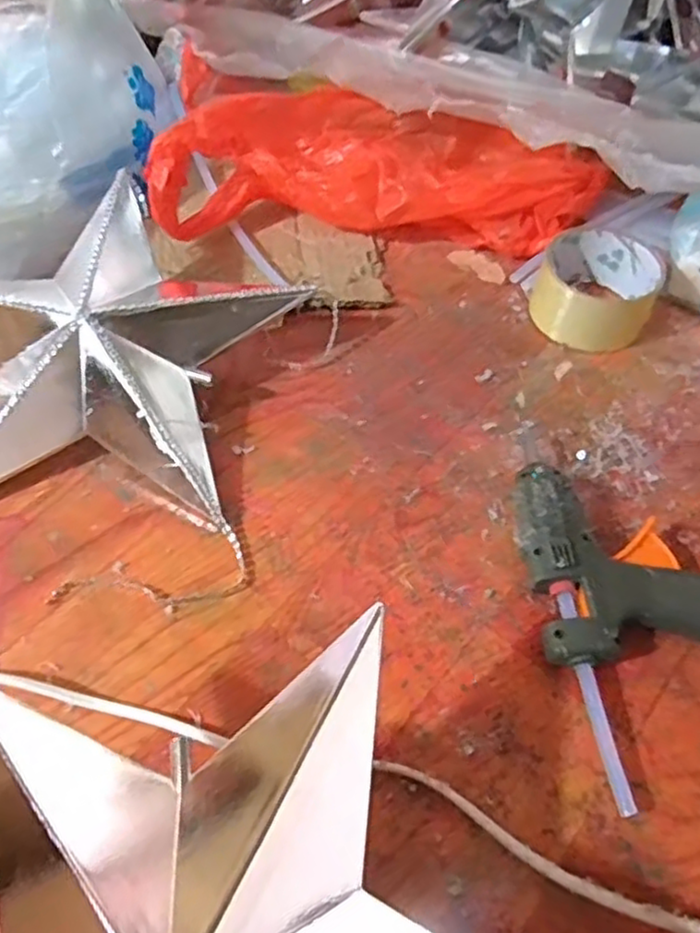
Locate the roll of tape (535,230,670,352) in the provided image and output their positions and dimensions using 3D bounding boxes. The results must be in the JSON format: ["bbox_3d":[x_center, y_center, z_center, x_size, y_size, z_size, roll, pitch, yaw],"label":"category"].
[{"bbox_3d":[0.170,-0.123,0.468,0.078,0.040,0.079,1,55,-1],"label":"roll of tape"}]

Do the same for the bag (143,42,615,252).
[{"bbox_3d":[0.025,-0.232,0.510,0.328,0.090,0.110,2,55,0],"label":"bag"}]

